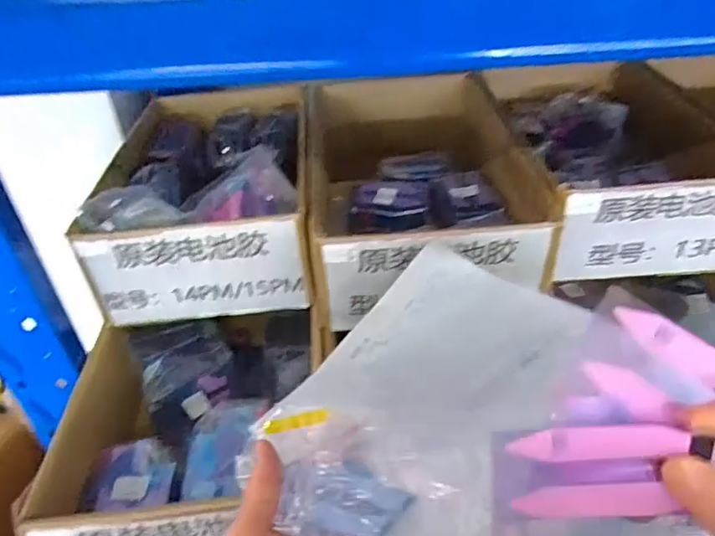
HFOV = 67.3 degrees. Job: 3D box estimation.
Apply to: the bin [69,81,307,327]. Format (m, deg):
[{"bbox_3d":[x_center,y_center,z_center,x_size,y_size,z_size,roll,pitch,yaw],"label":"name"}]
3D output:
[{"bbox_3d":[-0.167,-0.097,0.650,0.220,0.119,0.352,-5,36,-1],"label":"bin"}]

